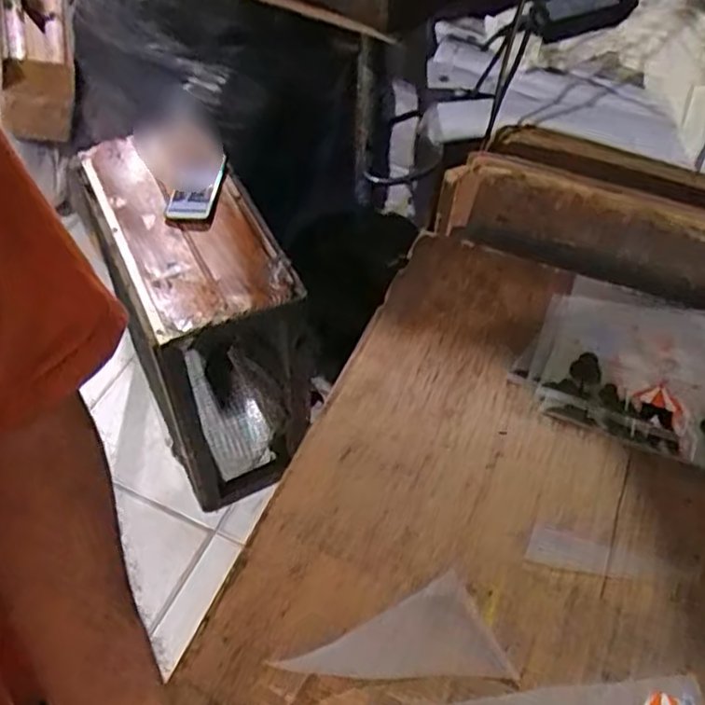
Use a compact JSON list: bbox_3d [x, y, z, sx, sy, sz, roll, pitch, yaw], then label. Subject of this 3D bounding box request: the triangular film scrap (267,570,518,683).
[{"bbox_3d":[0.037,0.246,0.552,0.160,0.010,0.088,-22,58,-17],"label":"triangular film scrap"}]

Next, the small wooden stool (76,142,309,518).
[{"bbox_3d":[-0.280,-0.024,1.337,0.244,0.571,0.466,-24,57,-20],"label":"small wooden stool"}]

